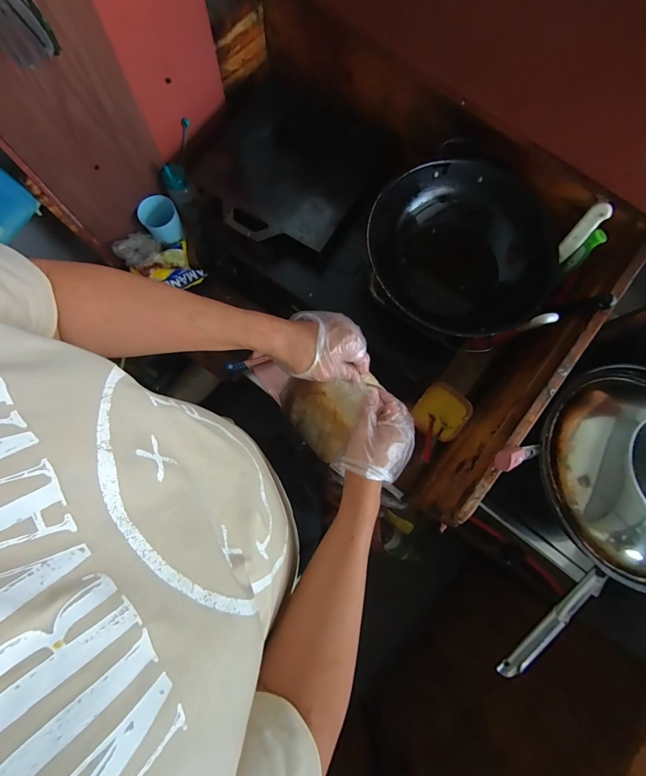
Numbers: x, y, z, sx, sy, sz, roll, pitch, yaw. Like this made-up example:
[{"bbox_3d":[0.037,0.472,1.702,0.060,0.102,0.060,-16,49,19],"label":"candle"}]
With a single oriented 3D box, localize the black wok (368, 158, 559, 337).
[{"bbox_3d":[0.226,-0.222,0.600,0.281,0.113,0.296,0,79,-1],"label":"black wok"}]

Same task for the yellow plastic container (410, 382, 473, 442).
[{"bbox_3d":[0.233,0.046,0.674,0.093,0.033,0.113,39,81,6],"label":"yellow plastic container"}]

